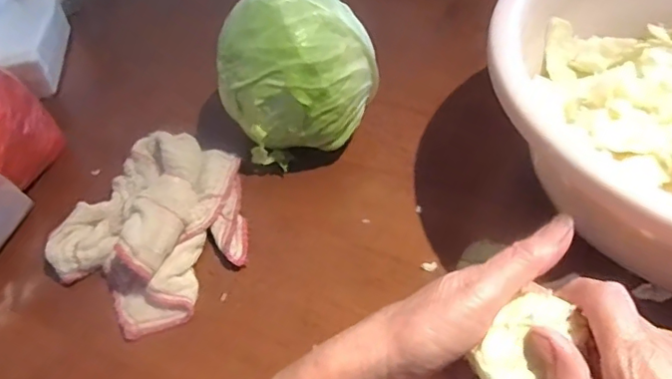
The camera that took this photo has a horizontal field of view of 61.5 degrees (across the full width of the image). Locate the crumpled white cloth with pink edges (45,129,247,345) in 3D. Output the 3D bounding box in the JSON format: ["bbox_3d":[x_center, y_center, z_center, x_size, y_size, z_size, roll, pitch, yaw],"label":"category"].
[{"bbox_3d":[-0.138,0.018,0.438,0.146,0.042,0.157,28,59,26],"label":"crumpled white cloth with pink edges"}]

